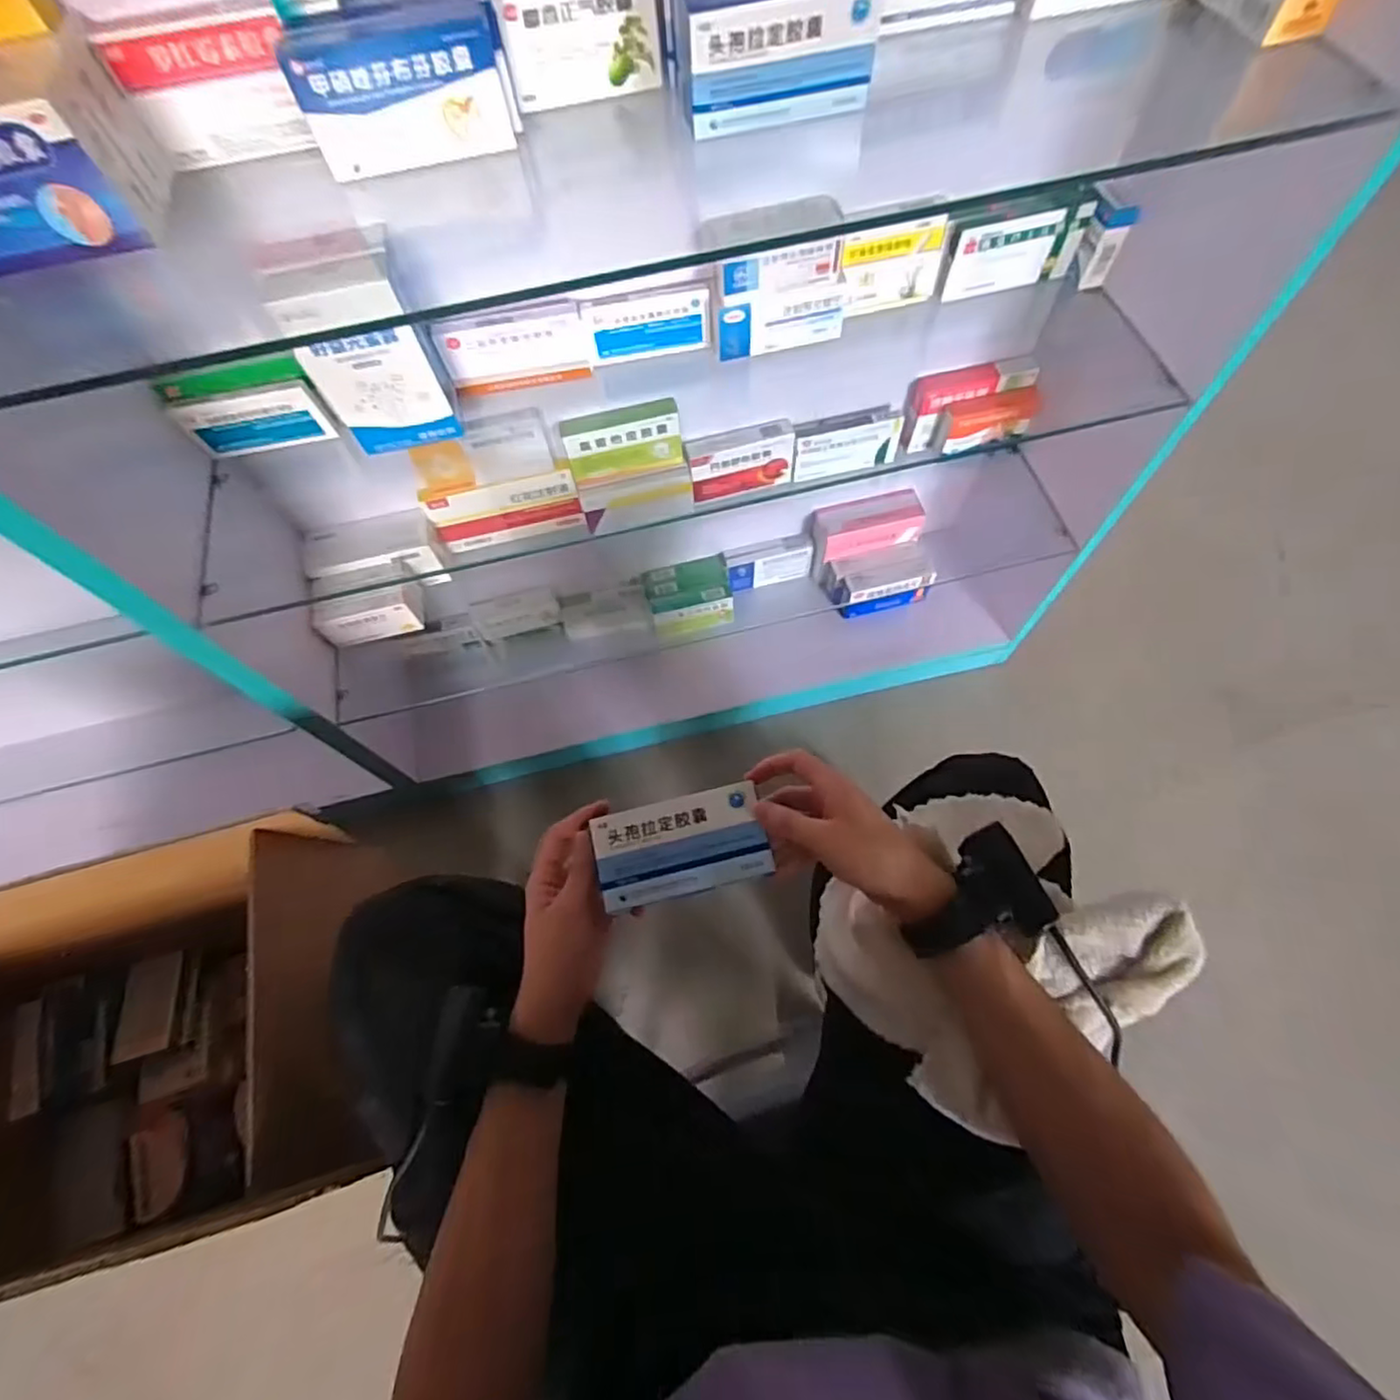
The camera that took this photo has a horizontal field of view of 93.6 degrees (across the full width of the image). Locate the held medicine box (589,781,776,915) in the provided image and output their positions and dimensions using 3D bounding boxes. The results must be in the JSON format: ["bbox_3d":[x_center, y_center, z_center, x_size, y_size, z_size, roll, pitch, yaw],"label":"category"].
[{"bbox_3d":[-0.013,0.107,0.481,0.119,0.017,0.067,-13,65,-3],"label":"held medicine box"}]

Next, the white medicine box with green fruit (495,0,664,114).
[{"bbox_3d":[-0.083,-0.468,0.463,0.107,0.067,0.017,-15,65,-4],"label":"white medicine box with green fruit"}]

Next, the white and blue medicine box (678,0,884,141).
[{"bbox_3d":[0.051,-0.425,0.434,0.130,0.070,0.022,-13,65,-3],"label":"white and blue medicine box"}]

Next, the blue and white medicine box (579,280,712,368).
[{"bbox_3d":[-0.053,-0.387,0.682,0.130,0.067,0.021,-11,65,-2],"label":"blue and white medicine box"}]

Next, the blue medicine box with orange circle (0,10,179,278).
[{"bbox_3d":[-0.437,-0.347,0.420,0.131,0.083,0.104,-11,65,-3],"label":"blue medicine box with orange circle"}]

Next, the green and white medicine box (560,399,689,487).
[{"bbox_3d":[-0.091,-0.313,0.803,0.139,0.086,0.022,-13,65,-3],"label":"green and white medicine box"}]

